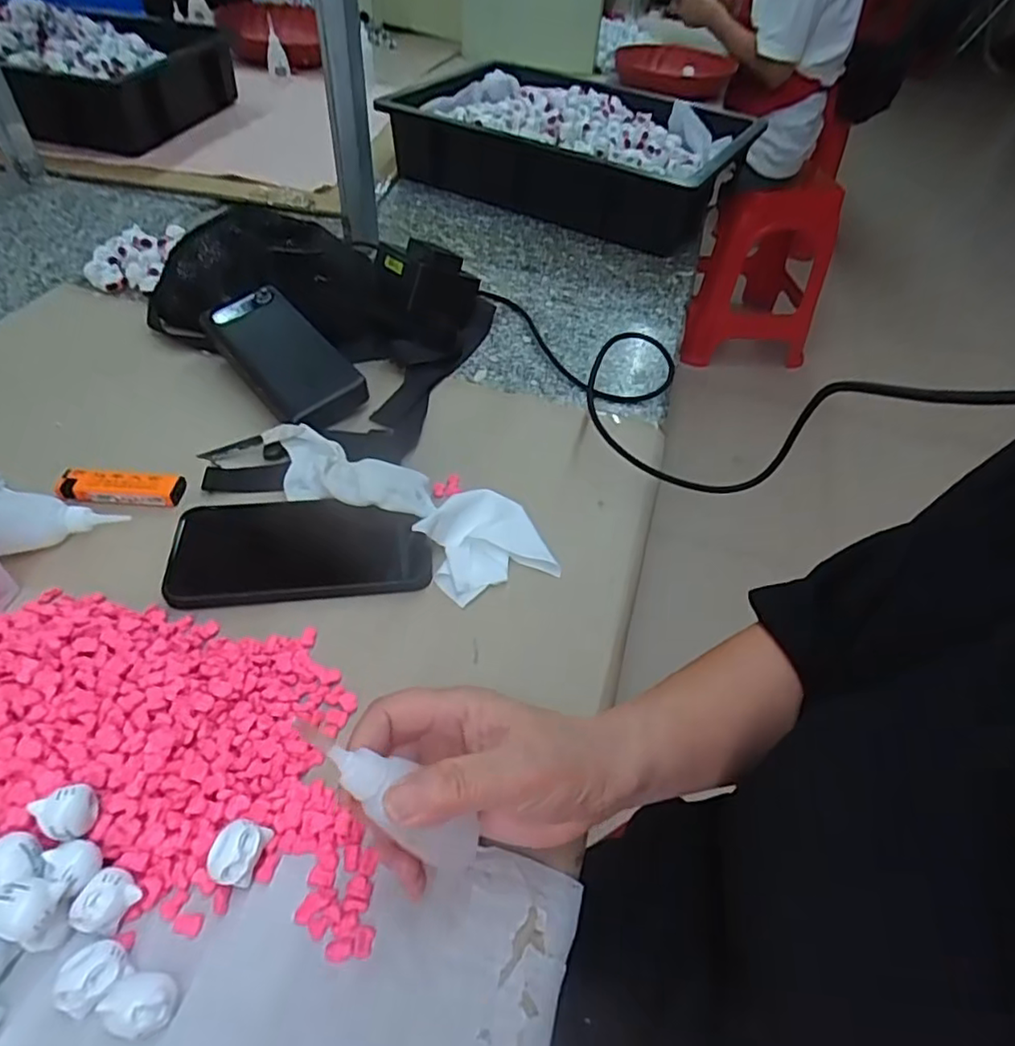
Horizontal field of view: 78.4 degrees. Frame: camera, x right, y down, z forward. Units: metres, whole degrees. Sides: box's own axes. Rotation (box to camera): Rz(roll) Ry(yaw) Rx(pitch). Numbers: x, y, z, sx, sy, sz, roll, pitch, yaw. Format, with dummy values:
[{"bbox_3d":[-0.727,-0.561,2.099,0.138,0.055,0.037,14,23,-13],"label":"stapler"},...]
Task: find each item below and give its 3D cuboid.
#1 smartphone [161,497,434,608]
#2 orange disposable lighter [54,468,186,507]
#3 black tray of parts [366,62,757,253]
[{"bbox_3d":[-0.136,0.015,0.410,0.167,0.011,0.080,0,47,-5],"label":"smartphone"},{"bbox_3d":[-0.273,-0.026,0.439,0.082,0.009,0.022,2,47,-3],"label":"orange disposable lighter"},{"bbox_3d":[0.098,-0.547,0.899,0.455,0.099,0.344,27,51,19],"label":"black tray of parts"}]

